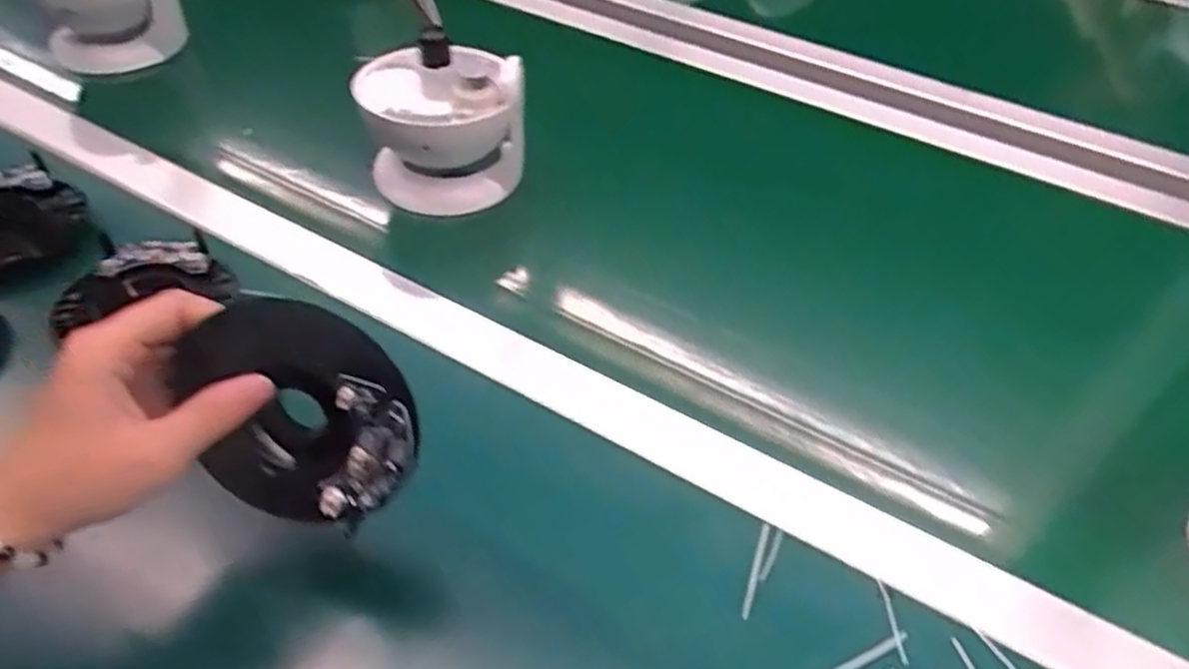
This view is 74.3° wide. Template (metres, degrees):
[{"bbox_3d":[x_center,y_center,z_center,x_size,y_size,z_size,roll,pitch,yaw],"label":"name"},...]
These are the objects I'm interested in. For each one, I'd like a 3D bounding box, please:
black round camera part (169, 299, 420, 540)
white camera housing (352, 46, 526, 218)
[{"bbox_3d":[-0.118,0.035,0.324,0.092,0.096,0.023,7,22,8],"label":"black round camera part"},{"bbox_3d":[-0.116,-0.162,0.605,0.117,0.110,0.103,-7,45,-11],"label":"white camera housing"}]

